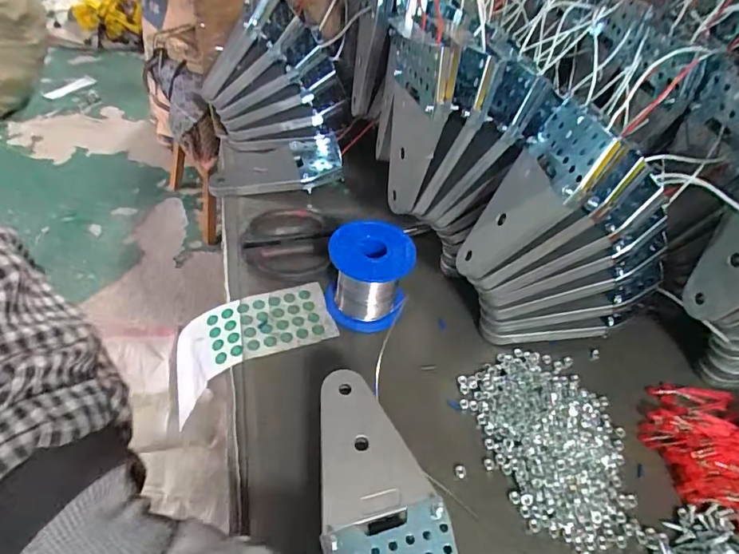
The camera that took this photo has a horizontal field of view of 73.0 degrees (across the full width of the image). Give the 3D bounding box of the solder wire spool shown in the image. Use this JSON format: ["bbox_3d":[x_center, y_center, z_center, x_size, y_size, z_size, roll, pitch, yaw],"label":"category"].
[{"bbox_3d":[0.000,-0.001,0.396,0.063,0.062,0.060,2,47,-3],"label":"solder wire spool"}]

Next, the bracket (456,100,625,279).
[{"bbox_3d":[0.102,-0.052,0.332,0.016,0.129,0.071,20,40,-23],"label":"bracket"}]

